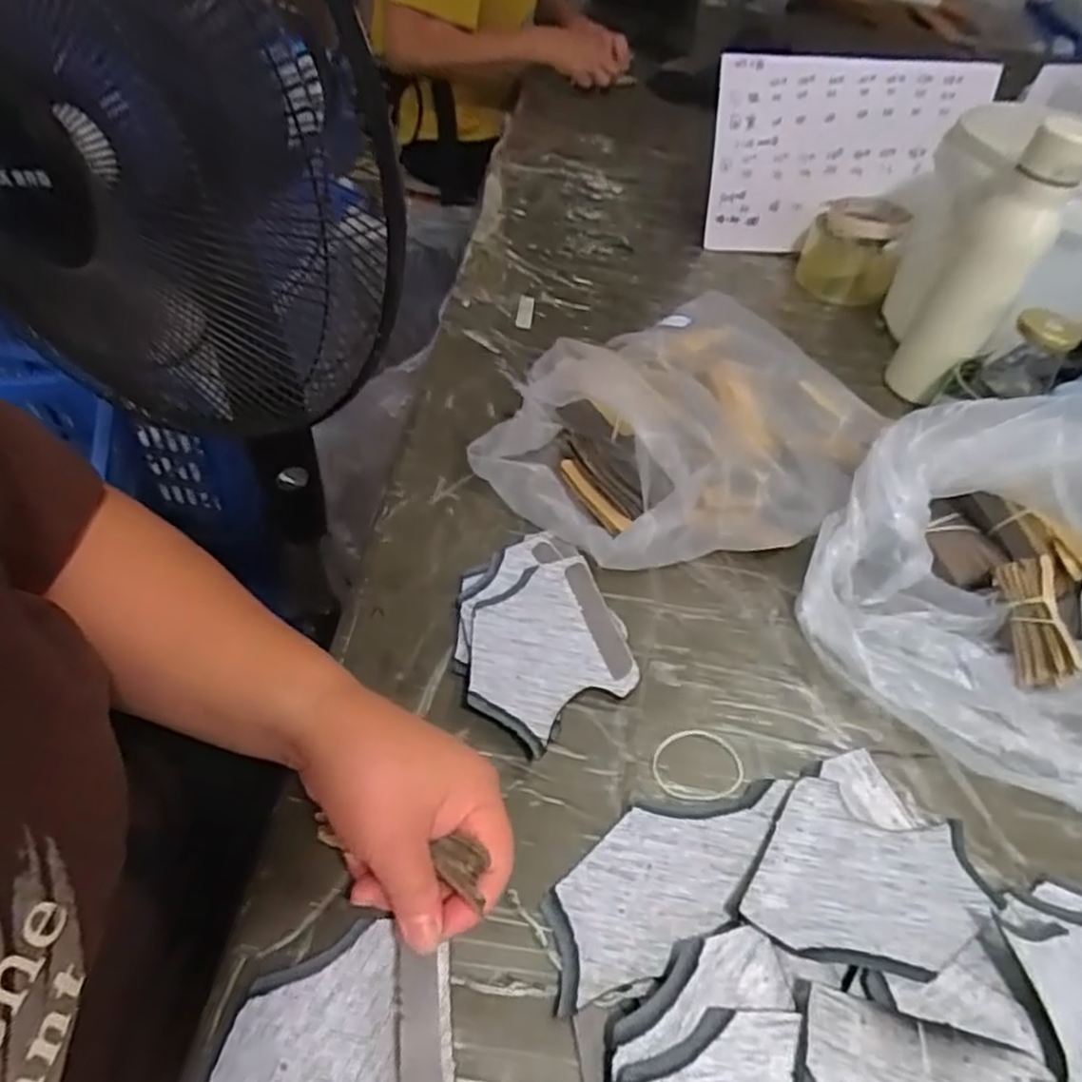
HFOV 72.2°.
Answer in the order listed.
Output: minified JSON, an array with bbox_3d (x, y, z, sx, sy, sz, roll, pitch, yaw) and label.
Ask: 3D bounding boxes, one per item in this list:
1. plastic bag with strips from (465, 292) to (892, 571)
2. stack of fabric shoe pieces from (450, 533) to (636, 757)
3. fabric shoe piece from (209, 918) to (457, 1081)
[{"bbox_3d":[0.125,-0.100,0.590,0.236,0.086,0.322,28,50,19],"label":"plastic bag with strips"},{"bbox_3d":[-0.004,0.058,0.477,0.113,0.021,0.145,-16,51,-21],"label":"stack of fabric shoe pieces"},{"bbox_3d":[-0.084,0.216,0.313,0.103,0.017,0.096,8,46,0],"label":"fabric shoe piece"}]

